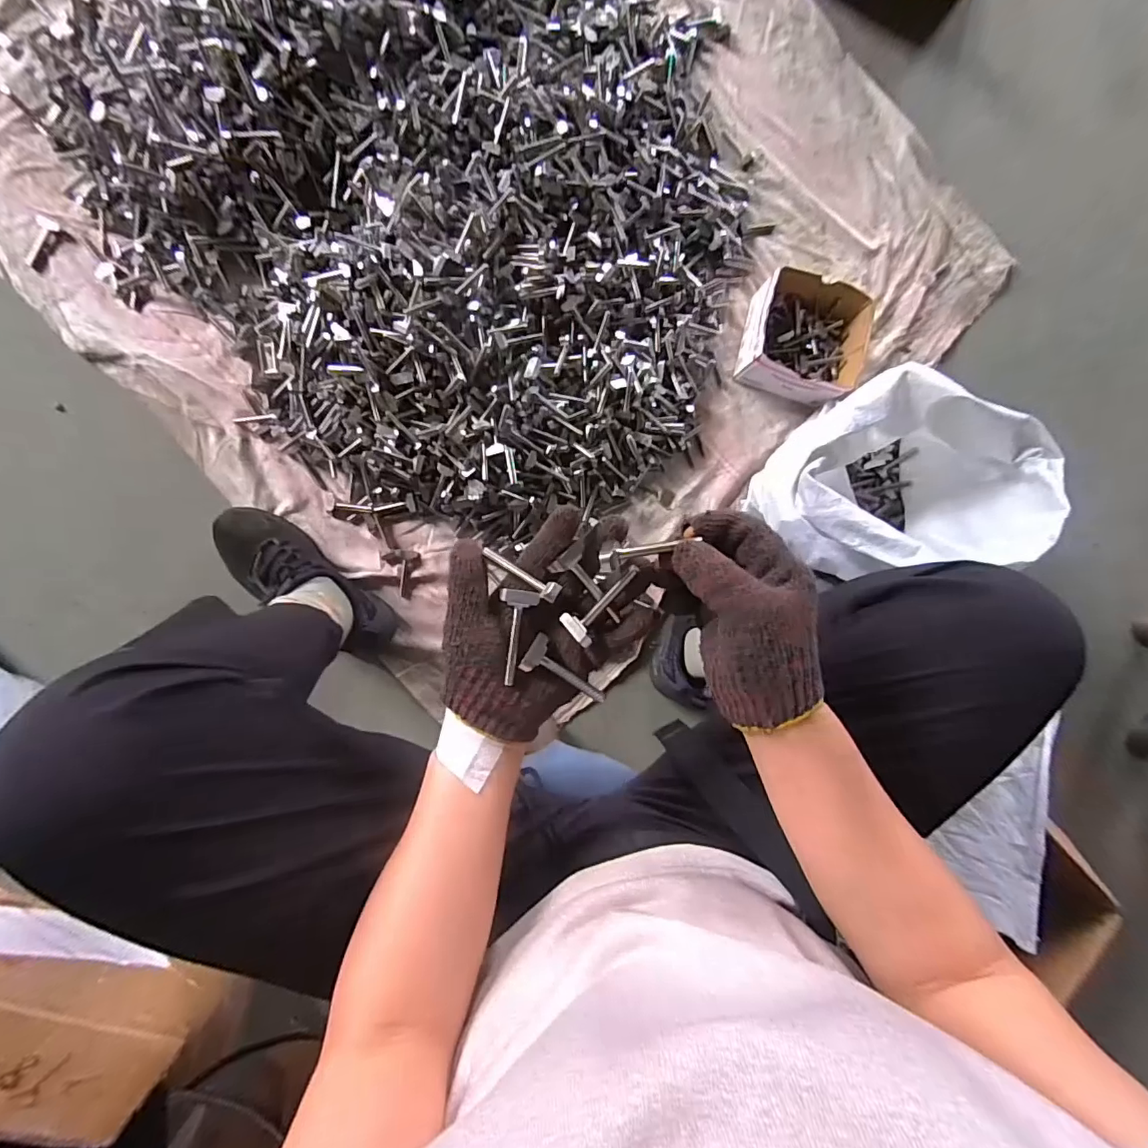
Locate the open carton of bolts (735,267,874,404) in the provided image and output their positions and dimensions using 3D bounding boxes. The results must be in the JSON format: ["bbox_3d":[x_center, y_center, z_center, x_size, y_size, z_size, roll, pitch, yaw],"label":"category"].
[{"bbox_3d":[0.324,-0.329,0.727,0.156,0.080,0.150,13,87,-8],"label":"open carton of bolts"}]

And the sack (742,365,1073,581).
[{"bbox_3d":[0.362,-0.109,0.634,0.251,0.245,0.225,7,88,-8],"label":"sack"}]

